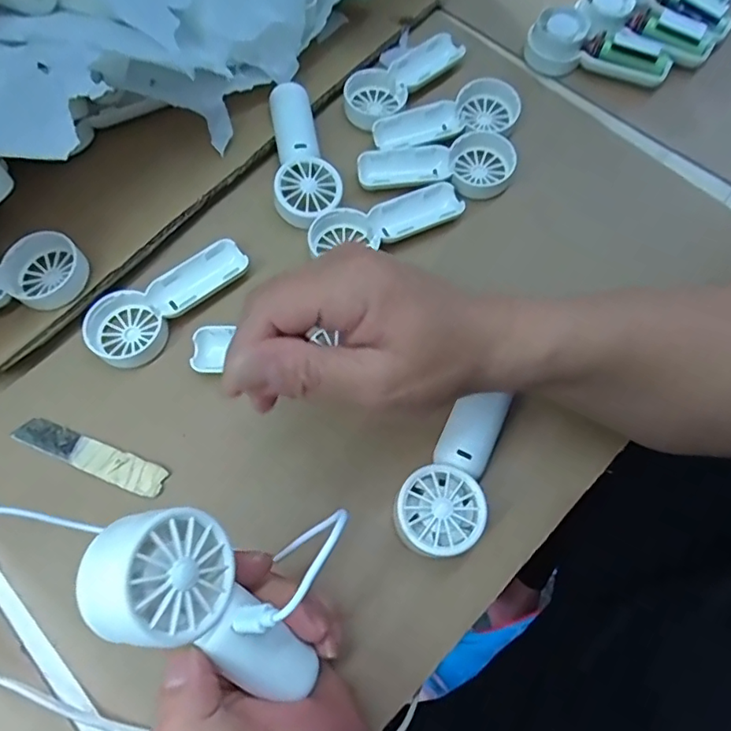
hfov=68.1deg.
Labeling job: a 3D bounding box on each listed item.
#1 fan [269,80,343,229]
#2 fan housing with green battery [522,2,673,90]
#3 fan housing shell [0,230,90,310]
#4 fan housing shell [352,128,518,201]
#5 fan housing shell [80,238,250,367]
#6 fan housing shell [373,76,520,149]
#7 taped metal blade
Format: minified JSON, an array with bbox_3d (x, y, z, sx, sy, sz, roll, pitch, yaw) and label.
[{"bbox_3d":[-0.044,-0.151,0.386,0.044,0.022,0.108,-6,69,-4],"label":"fan"},{"bbox_3d":[0.186,-0.254,0.434,0.111,0.035,0.038,11,69,2],"label":"fan housing with green battery"},{"bbox_3d":[-0.232,-0.044,0.336,0.114,0.013,0.047,-30,73,-13],"label":"fan housing shell"},{"bbox_3d":[0.051,-0.148,0.391,0.110,0.018,0.048,0,69,-2],"label":"fan housing shell"},{"bbox_3d":[-0.127,-0.042,0.353,0.111,0.015,0.045,-36,74,-14],"label":"fan housing shell"},{"bbox_3d":[0.060,-0.187,0.408,0.109,0.023,0.038,-16,70,-8],"label":"fan housing shell"},{"bbox_3d":[-0.165,0.054,0.324,0.097,0.005,0.020,21,70,6],"label":"taped metal blade"}]

